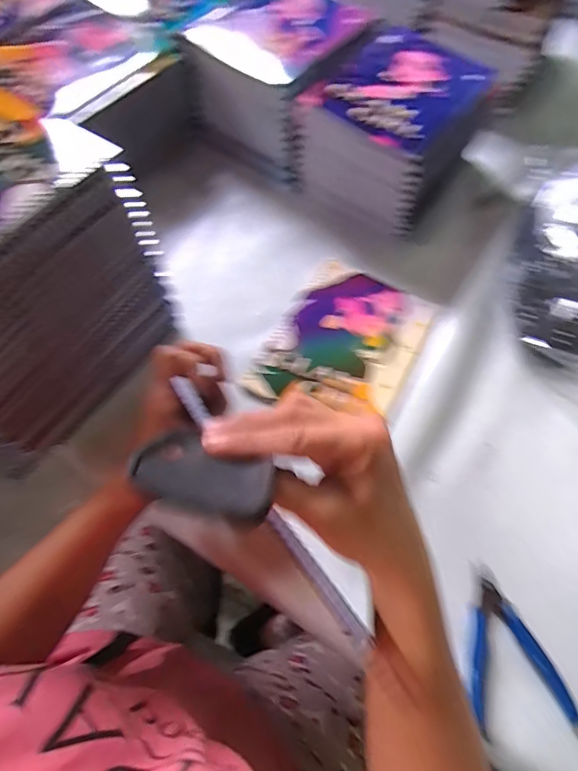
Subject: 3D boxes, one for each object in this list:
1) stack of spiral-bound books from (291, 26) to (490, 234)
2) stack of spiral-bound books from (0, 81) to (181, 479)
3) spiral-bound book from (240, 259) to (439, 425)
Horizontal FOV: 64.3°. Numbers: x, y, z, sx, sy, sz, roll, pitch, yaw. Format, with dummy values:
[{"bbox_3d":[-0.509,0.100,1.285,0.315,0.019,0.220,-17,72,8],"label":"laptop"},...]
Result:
[{"bbox_3d":[0.129,-0.315,0.570,0.175,0.108,0.204,30,68,12],"label":"stack of spiral-bound books"},{"bbox_3d":[-0.229,-0.081,0.372,0.152,0.201,0.212,38,70,15],"label":"stack of spiral-bound books"},{"bbox_3d":[0.063,-0.044,0.500,0.150,0.010,0.192,27,67,11],"label":"spiral-bound book"}]

